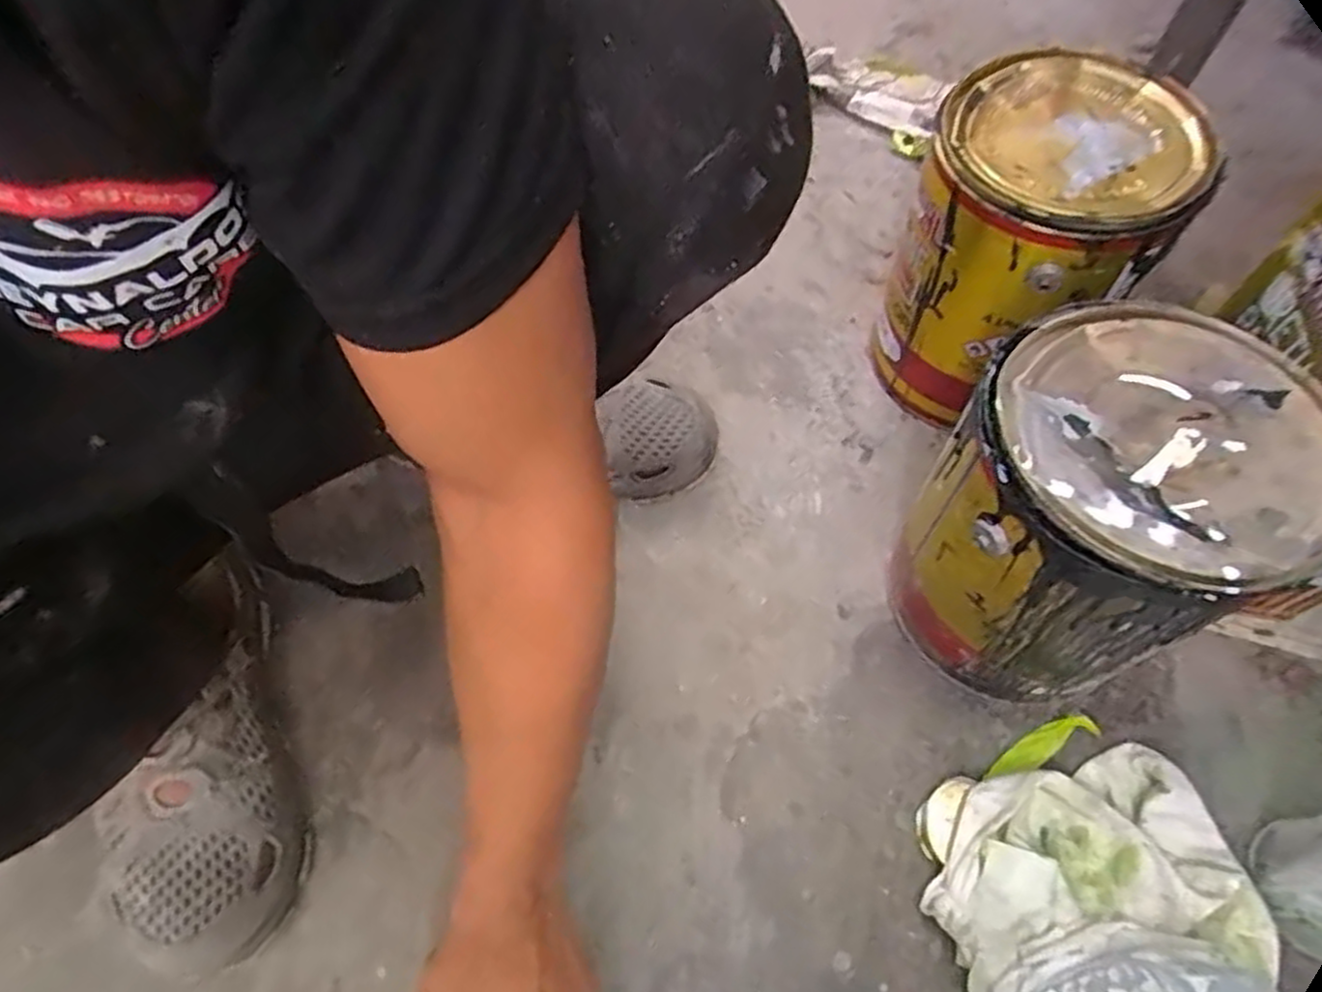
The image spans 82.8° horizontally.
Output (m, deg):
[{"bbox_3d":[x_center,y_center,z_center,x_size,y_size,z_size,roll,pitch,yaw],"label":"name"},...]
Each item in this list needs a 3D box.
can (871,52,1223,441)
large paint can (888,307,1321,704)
[{"bbox_3d":[0.241,-0.154,0.519,0.145,0.227,0.134,-2,63,3],"label":"can"},{"bbox_3d":[0.231,0.023,0.427,0.147,0.220,0.143,-2,63,3],"label":"large paint can"}]

